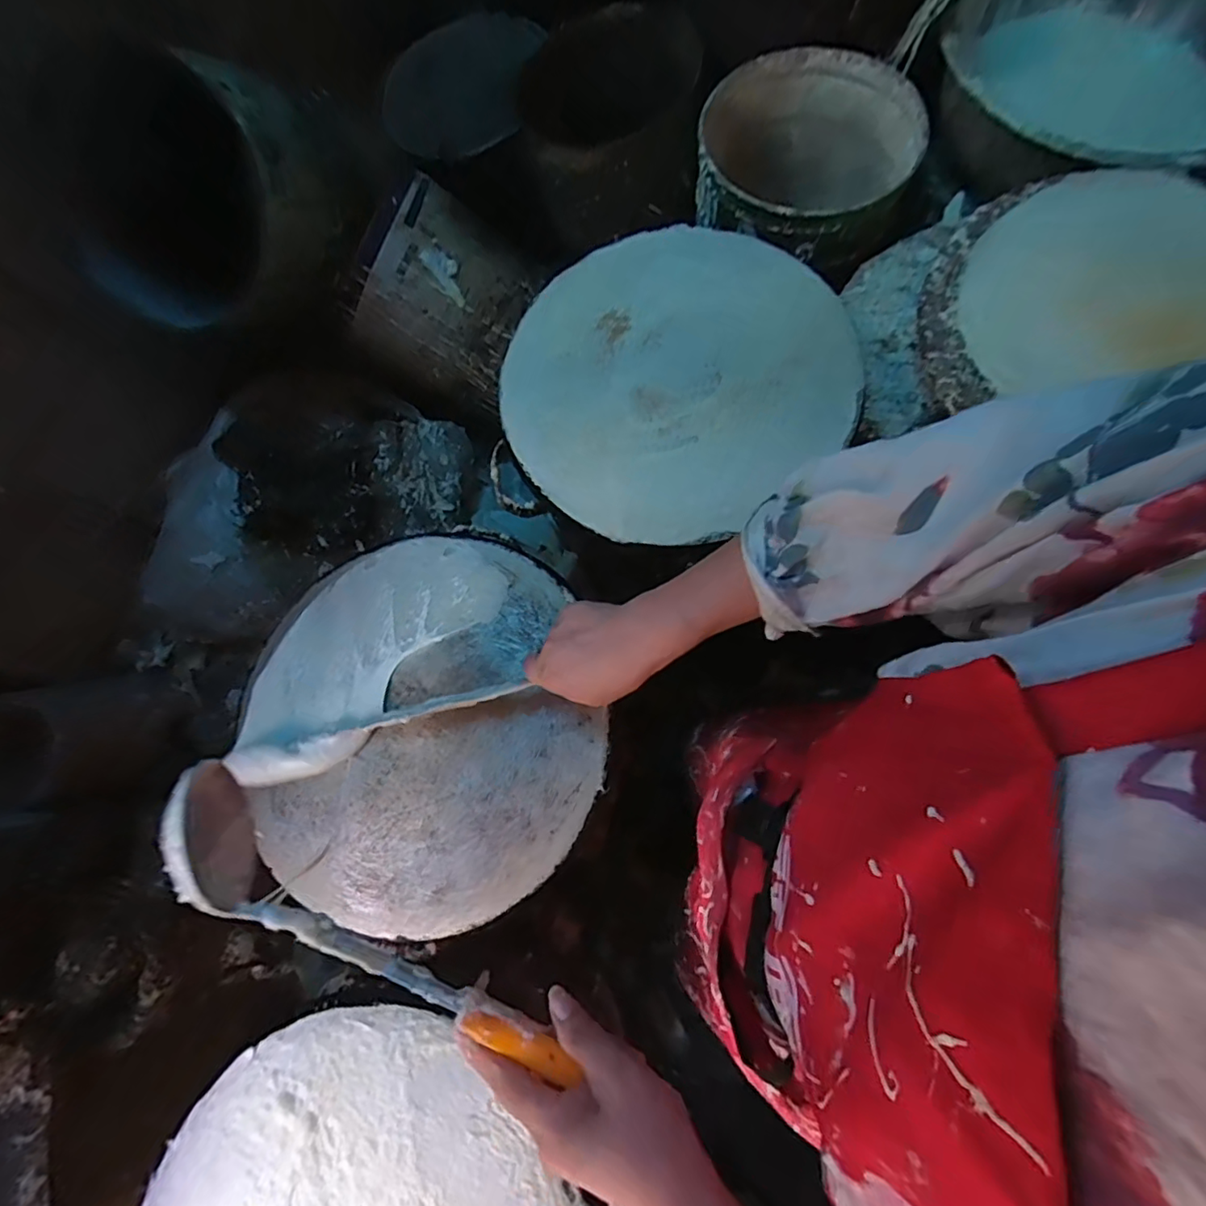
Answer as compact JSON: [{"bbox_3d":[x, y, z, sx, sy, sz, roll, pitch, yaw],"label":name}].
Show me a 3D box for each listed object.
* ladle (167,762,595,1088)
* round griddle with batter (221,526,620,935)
[{"bbox_3d":[-0.145,0.198,0.348,0.284,0.075,0.056,27,79,5],"label":"ladle"},{"bbox_3d":[-0.176,0.110,0.539,0.324,0.035,0.353,-1,75,5],"label":"round griddle with batter"}]

